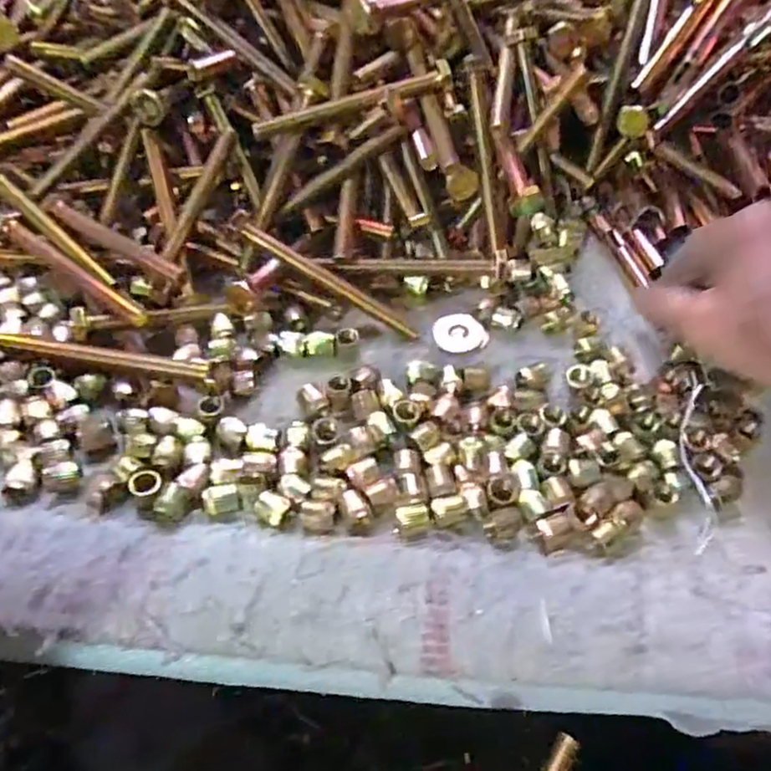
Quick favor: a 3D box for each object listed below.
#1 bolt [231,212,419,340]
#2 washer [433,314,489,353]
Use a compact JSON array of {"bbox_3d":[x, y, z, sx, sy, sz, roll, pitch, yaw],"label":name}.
[{"bbox_3d":[-0.029,-0.053,0.320,0.105,0.006,0.008,33,64,-8],"label":"bolt"},{"bbox_3d":[0.038,-0.027,0.327,0.025,0.004,0.023,2,54,-3],"label":"washer"}]

